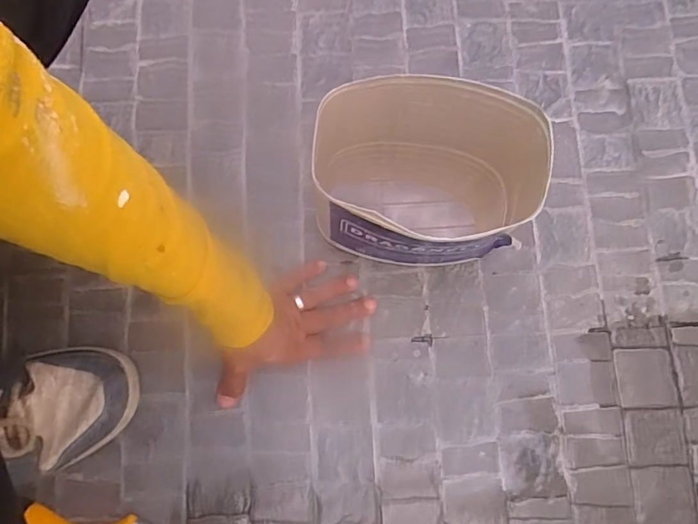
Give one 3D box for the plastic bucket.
[{"bbox_3d":[0.059,-0.063,0.453,0.177,0.182,0.126,-1,79,-1],"label":"plastic bucket"}]

